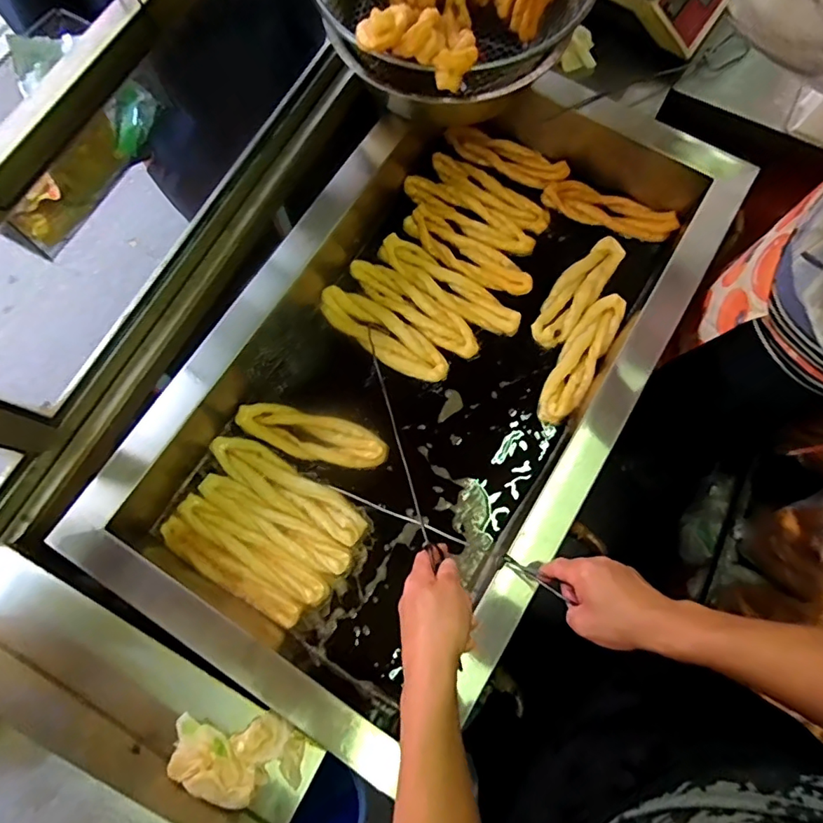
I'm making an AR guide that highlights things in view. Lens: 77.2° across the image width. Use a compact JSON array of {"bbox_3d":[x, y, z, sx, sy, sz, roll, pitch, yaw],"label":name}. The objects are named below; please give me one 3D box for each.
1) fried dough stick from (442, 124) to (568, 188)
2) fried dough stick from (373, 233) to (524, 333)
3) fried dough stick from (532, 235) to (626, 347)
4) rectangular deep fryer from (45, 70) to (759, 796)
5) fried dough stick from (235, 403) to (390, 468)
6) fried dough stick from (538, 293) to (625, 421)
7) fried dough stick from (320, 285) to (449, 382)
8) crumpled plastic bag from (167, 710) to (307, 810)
[{"bbox_3d":[0.176,-0.477,0.968,0.230,0.024,0.061,26,76,8],"label":"fried dough stick"},{"bbox_3d":[0.066,-0.219,0.896,0.274,0.025,0.071,38,78,11],"label":"fried dough stick"},{"bbox_3d":[0.287,-0.209,0.895,0.070,0.030,0.233,37,77,11],"label":"fried dough stick"},{"bbox_3d":[0.038,-0.087,0.811,0.594,0.197,1.070,29,76,9],"label":"rectangular deep fryer"},{"bbox_3d":[-0.162,0.036,0.830,0.250,0.018,0.074,12,74,4],"label":"fried dough stick"},{"bbox_3d":[0.284,-0.091,0.864,0.063,0.026,0.249,27,76,8],"label":"fried dough stick"},{"bbox_3d":[-0.047,-0.131,0.871,0.245,0.022,0.079,35,77,10],"label":"fried dough stick"},{"bbox_3d":[-0.225,0.448,0.662,0.154,0.040,0.097,11,54,-18],"label":"crumpled plastic bag"}]

